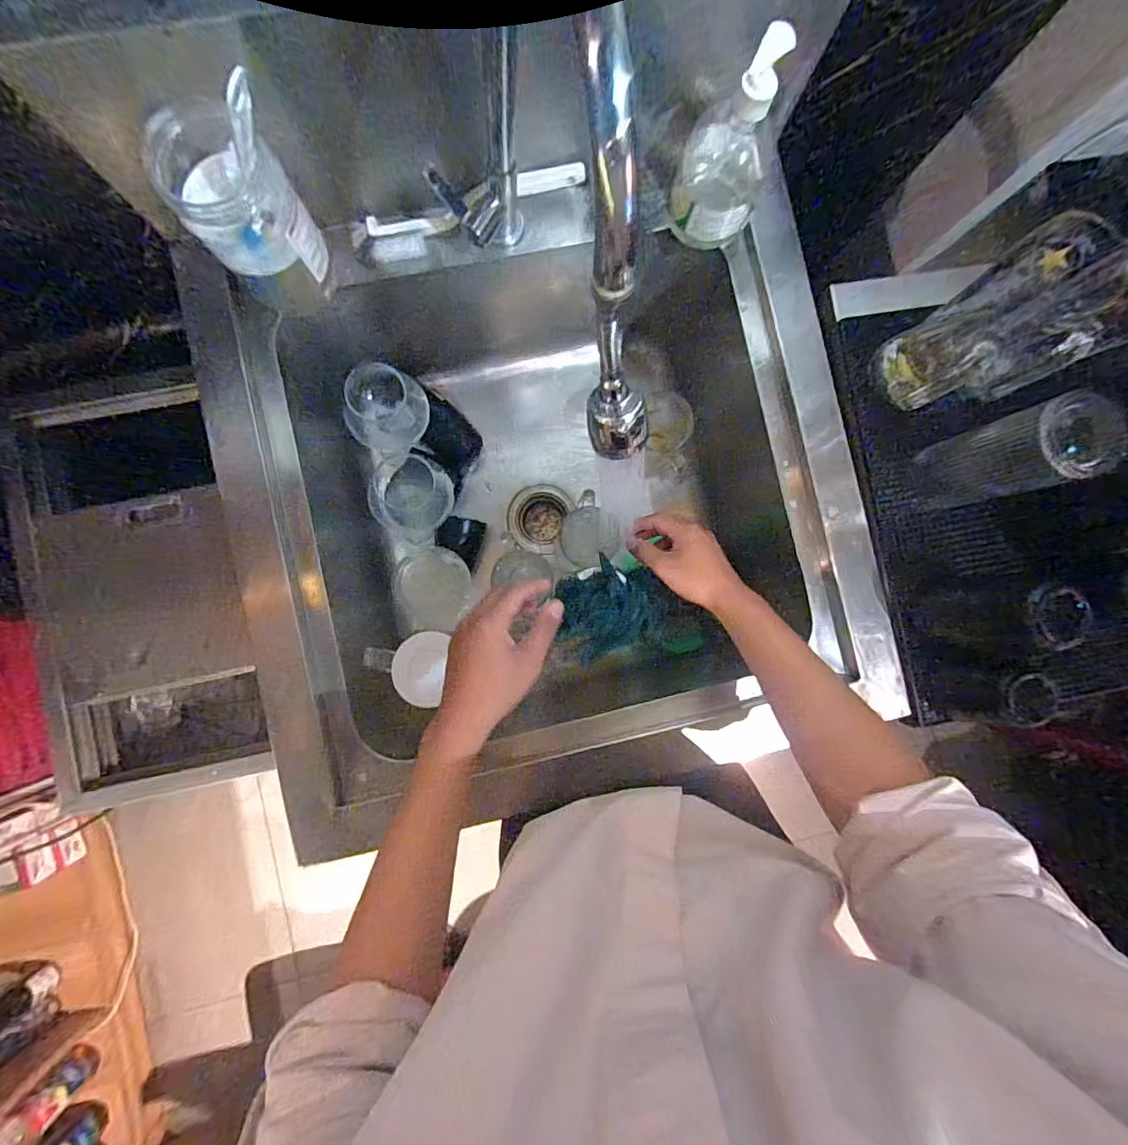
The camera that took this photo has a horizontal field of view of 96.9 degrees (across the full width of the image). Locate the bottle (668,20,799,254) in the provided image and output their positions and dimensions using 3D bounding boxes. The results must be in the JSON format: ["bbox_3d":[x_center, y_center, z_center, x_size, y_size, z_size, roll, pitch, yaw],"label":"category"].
[{"bbox_3d":[0.157,-0.392,0.475,0.089,0.150,0.082,0,88,-4],"label":"bottle"}]

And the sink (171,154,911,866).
[{"bbox_3d":[-0.017,-0.078,0.661,0.655,0.314,0.587,-11,89,-5],"label":"sink"}]

